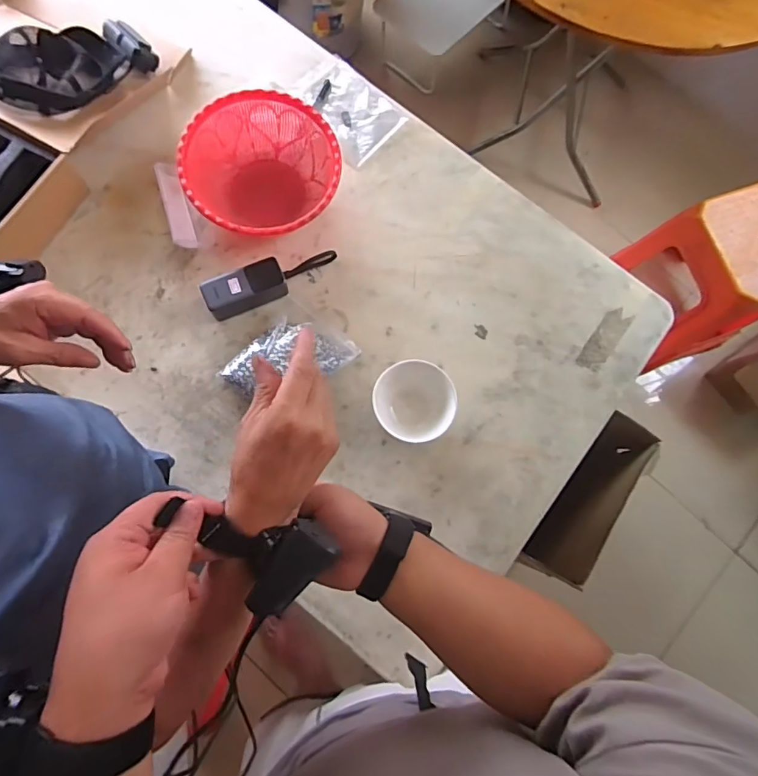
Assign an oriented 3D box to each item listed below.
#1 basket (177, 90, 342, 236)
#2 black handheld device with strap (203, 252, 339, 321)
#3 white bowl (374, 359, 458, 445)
[{"bbox_3d":[-0.196,-0.368,0.844,0.243,0.111,0.252,1,79,-3],"label":"basket"},{"bbox_3d":[-0.178,-0.182,0.826,0.233,0.046,0.065,-24,80,-9],"label":"black handheld device with strap"},{"bbox_3d":[0.054,0.027,0.802,0.129,0.077,0.130,-6,78,-6],"label":"white bowl"}]

